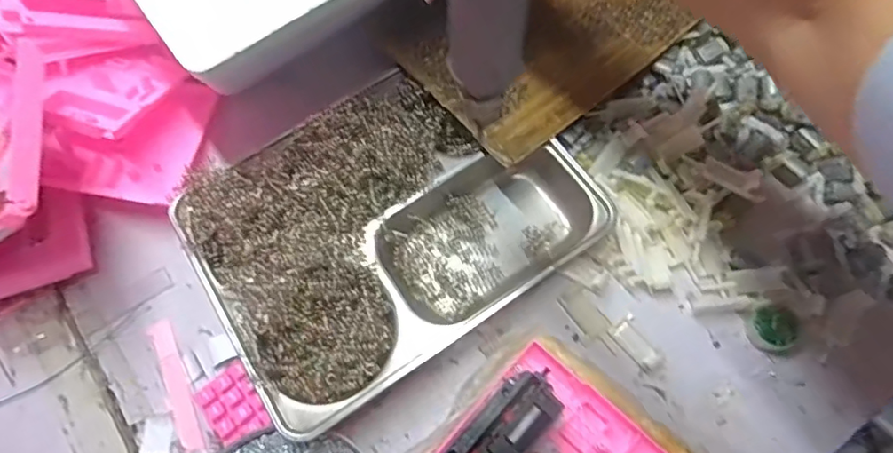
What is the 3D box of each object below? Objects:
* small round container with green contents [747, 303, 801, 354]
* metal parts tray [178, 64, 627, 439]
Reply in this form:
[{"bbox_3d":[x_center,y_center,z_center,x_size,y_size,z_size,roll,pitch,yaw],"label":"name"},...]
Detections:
[{"bbox_3d":[0.240,0.074,0.396,0.034,0.016,0.034,-1,70,2],"label":"small round container with green contents"},{"bbox_3d":[-0.045,-0.009,0.411,0.274,0.051,0.206,-34,72,-10],"label":"metal parts tray"}]

